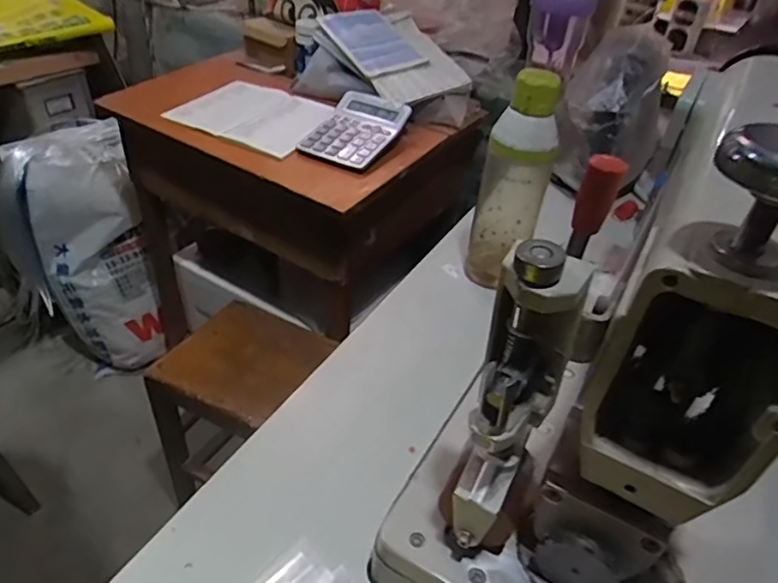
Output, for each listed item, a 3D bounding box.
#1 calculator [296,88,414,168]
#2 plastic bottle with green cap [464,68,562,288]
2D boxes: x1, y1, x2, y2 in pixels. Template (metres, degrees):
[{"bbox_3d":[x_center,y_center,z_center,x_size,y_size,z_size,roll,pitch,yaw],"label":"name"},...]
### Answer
[{"bbox_3d":[-0.055,-0.269,0.938,0.132,0.017,0.175,19,56,21],"label":"calculator"},{"bbox_3d":[0.142,-0.120,0.650,0.072,0.252,0.065,12,37,8],"label":"plastic bottle with green cap"}]

